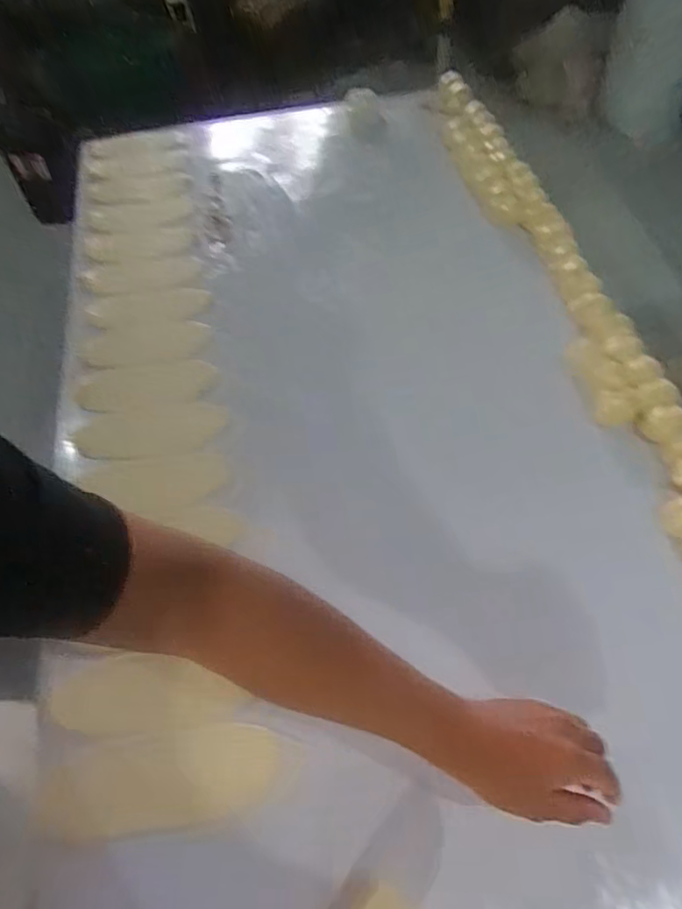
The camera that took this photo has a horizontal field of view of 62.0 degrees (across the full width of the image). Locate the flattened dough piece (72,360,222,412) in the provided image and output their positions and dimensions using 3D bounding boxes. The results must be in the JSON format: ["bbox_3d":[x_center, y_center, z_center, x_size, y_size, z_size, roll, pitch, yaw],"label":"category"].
[{"bbox_3d":[-0.263,-0.095,0.773,0.182,0.004,0.081,-9,57,-1],"label":"flattened dough piece"}]

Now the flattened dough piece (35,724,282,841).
[{"bbox_3d":[-0.160,0.295,0.511,0.203,0.019,0.075,-9,57,-1],"label":"flattened dough piece"}]

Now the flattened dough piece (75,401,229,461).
[{"bbox_3d":[-0.244,-0.030,0.734,0.187,0.008,0.077,-7,57,0],"label":"flattened dough piece"}]

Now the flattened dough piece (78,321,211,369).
[{"bbox_3d":[-0.282,-0.162,0.822,0.177,0.008,0.084,-10,57,-2],"label":"flattened dough piece"}]

